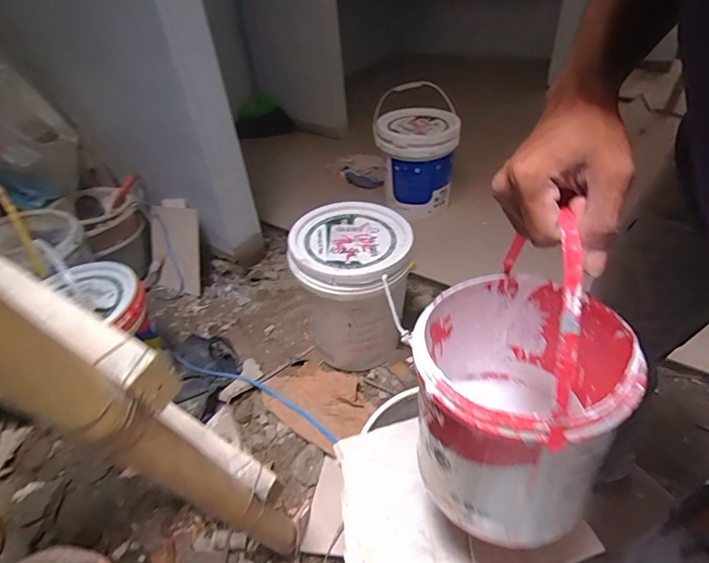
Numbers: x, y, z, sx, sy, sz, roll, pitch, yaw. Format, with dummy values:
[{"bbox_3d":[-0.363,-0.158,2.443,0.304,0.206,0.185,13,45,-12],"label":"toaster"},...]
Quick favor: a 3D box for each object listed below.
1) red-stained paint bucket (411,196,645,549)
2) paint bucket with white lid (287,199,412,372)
[{"bbox_3d":[0.152,0.073,0.387,0.163,0.293,0.185,4,40,14],"label":"red-stained paint bucket"},{"bbox_3d":[-0.008,0.031,1.156,0.319,0.375,0.364,-6,39,2],"label":"paint bucket with white lid"}]

